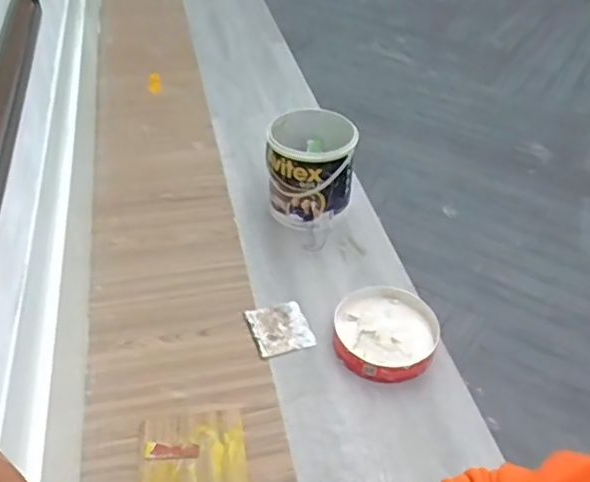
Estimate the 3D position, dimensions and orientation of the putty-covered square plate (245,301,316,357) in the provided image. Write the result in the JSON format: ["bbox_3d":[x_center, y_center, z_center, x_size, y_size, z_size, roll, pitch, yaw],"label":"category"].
[{"bbox_3d":[-0.025,0.153,1.068,0.097,0.006,0.107,-11,43,-15],"label":"putty-covered square plate"}]

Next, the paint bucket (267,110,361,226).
[{"bbox_3d":[0.032,-0.148,1.275,0.176,0.194,0.170,1,41,-1],"label":"paint bucket"}]

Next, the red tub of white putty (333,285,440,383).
[{"bbox_3d":[0.151,0.158,1.035,0.171,0.044,0.177,1,41,-1],"label":"red tub of white putty"}]

